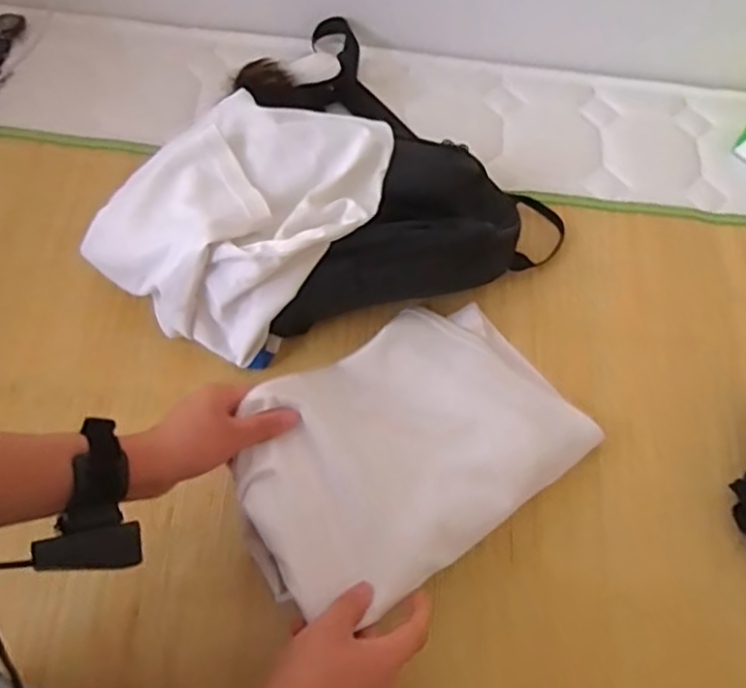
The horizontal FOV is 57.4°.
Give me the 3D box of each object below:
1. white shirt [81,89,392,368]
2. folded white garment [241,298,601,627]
[{"bbox_3d":[-0.120,-0.133,0.682,0.203,0.130,0.272,37,66,13],"label":"white shirt"},{"bbox_3d":[0.032,0.084,0.605,0.321,0.033,0.204,-26,67,-33],"label":"folded white garment"}]

